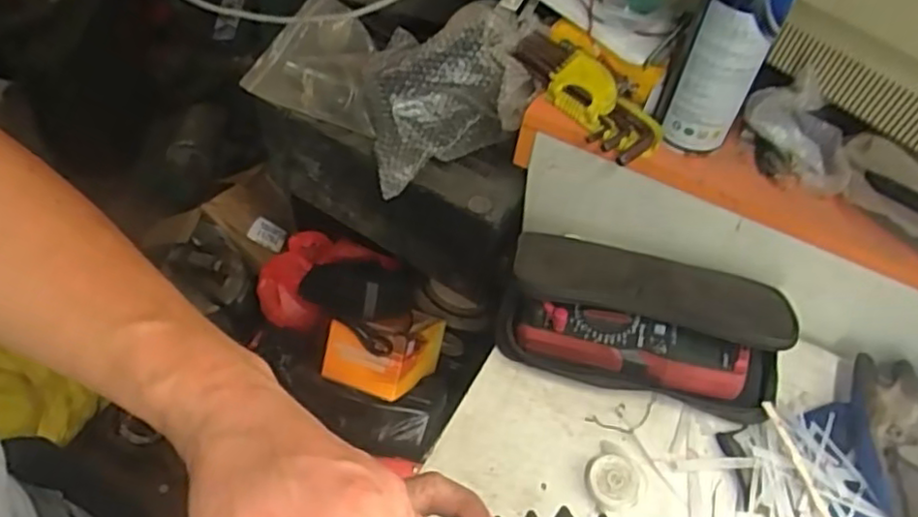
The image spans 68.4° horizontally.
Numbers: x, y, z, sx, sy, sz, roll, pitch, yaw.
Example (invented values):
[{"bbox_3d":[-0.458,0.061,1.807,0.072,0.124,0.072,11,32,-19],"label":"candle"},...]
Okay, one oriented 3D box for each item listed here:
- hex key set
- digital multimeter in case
[{"bbox_3d":[0.116,-0.155,0.617,0.057,0.034,0.167,-32,61,-26],"label":"hex key set"},{"bbox_3d":[0.155,0.043,0.577,0.231,0.067,0.132,16,52,7],"label":"digital multimeter in case"}]

